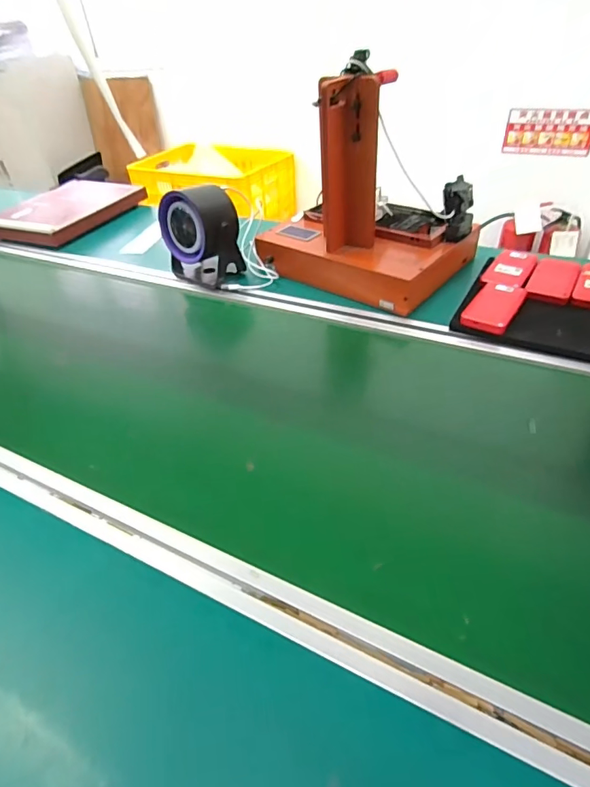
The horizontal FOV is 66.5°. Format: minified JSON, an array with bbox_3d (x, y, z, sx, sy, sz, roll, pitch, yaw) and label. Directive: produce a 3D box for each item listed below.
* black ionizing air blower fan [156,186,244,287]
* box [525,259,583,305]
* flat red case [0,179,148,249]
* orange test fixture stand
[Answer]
[{"bbox_3d":[-0.169,-0.280,0.819,0.133,0.172,0.085,24,46,29],"label":"black ionizing air blower fan"},{"bbox_3d":[0.416,-0.184,0.725,0.064,0.018,0.138,20,44,26],"label":"box"},{"bbox_3d":[-0.574,-0.475,1.156,0.297,0.048,0.370,11,41,16],"label":"flat red case"},{"bbox_3d":[0.121,-0.349,0.757,0.328,0.291,0.238,26,46,30],"label":"orange test fixture stand"}]

